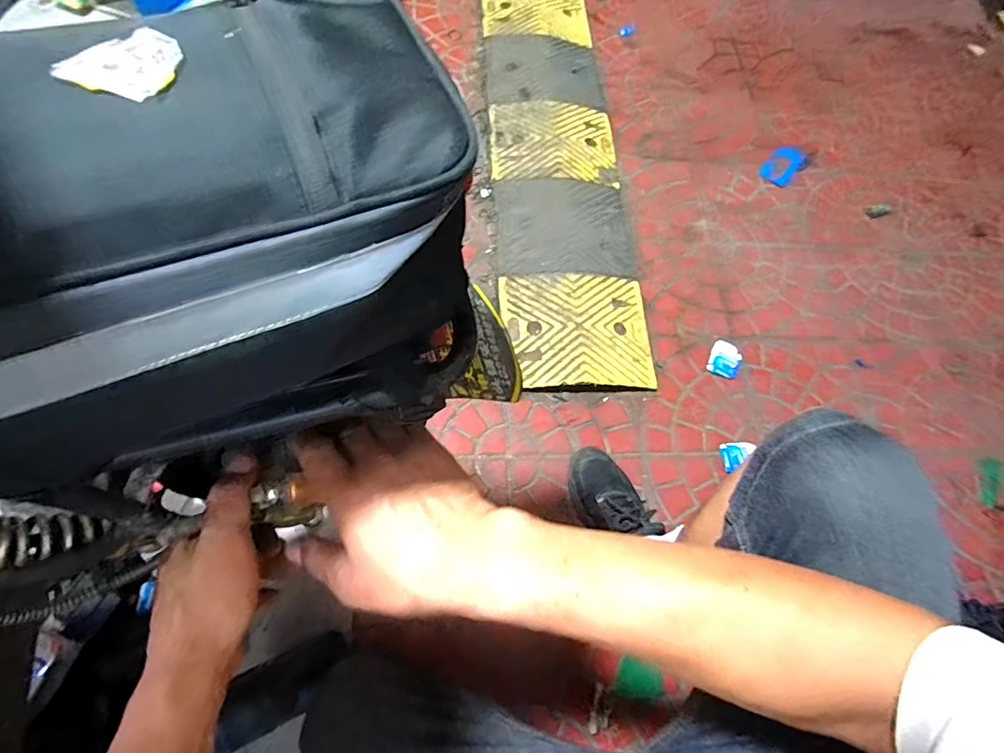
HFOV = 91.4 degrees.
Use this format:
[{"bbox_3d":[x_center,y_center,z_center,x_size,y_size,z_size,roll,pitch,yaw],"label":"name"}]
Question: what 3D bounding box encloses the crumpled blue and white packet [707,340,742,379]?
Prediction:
[{"bbox_3d":[0.456,-0.034,0.997,0.063,0.015,0.078,23,69,9],"label":"crumpled blue and white packet"}]

